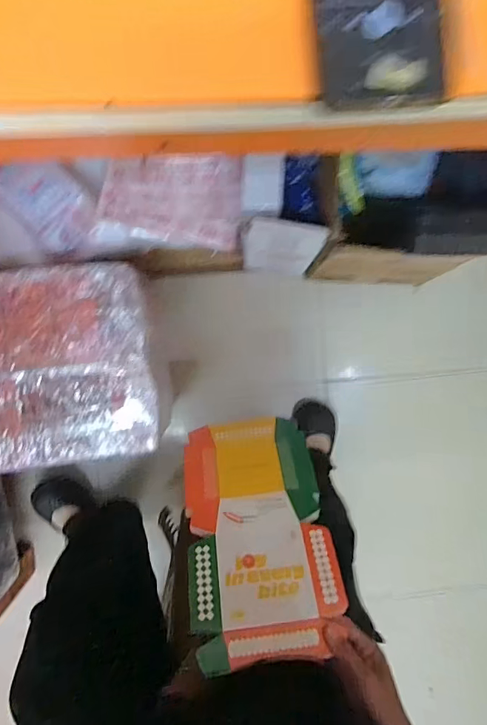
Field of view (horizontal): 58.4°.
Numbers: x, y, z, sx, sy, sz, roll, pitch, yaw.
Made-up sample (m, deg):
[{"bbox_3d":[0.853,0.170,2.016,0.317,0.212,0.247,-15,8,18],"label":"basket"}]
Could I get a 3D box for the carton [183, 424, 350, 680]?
[{"bbox_3d":[0.017,0.203,0.567,0.177,0.309,0.014,-7,135,-2],"label":"carton"}]

